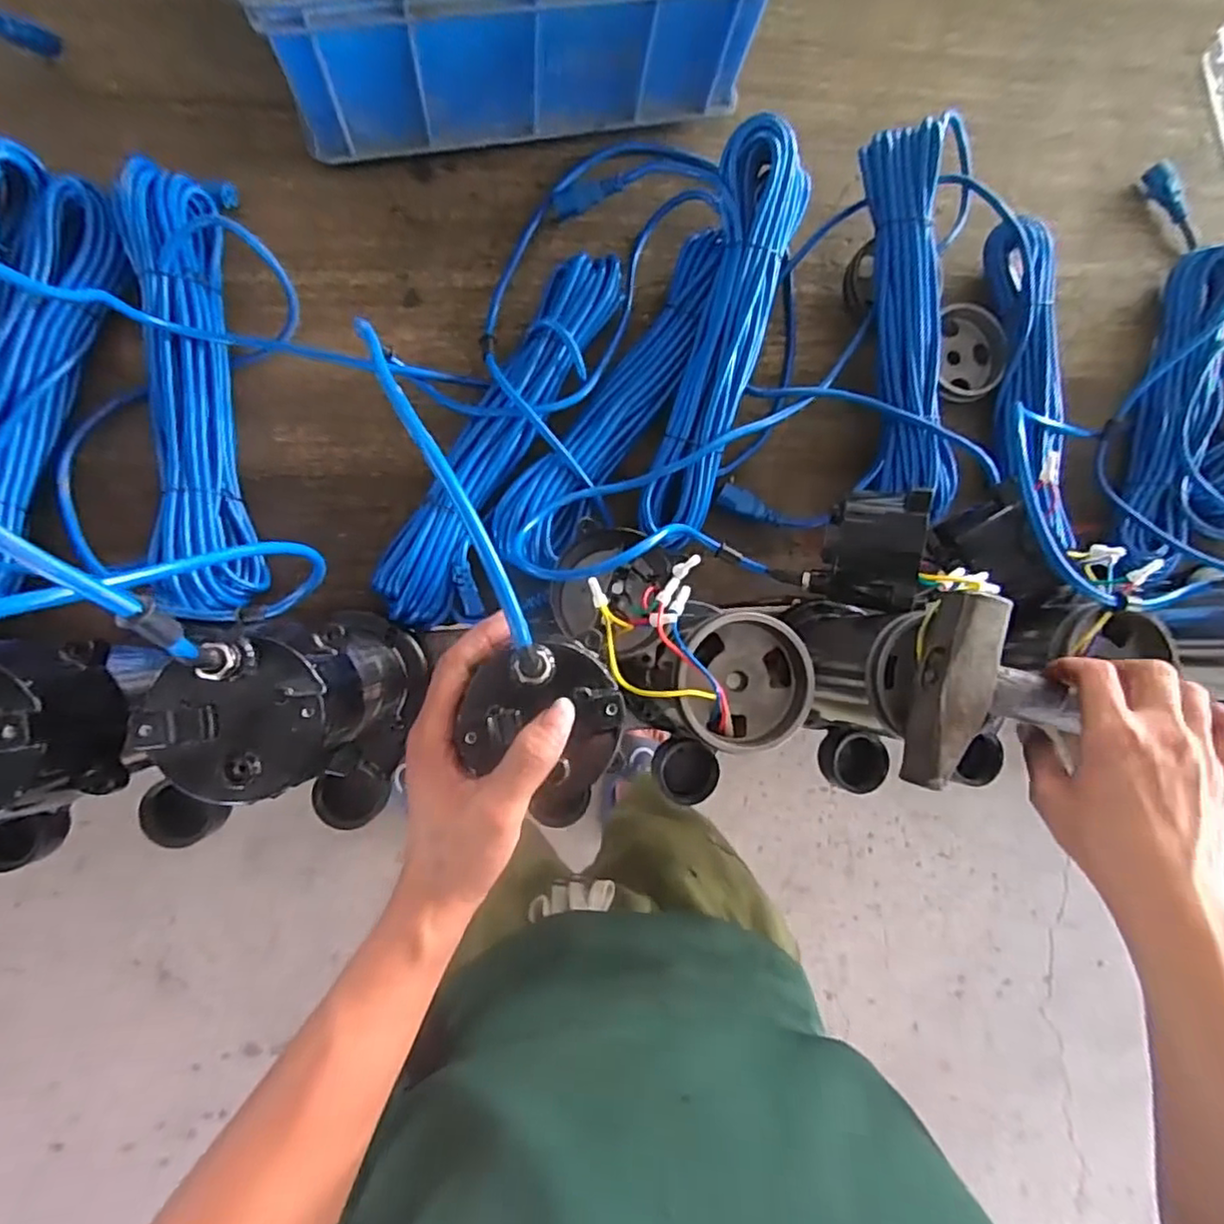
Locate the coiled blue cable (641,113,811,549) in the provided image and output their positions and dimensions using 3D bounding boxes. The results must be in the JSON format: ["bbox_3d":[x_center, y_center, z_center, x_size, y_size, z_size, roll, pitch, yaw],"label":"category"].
[{"bbox_3d":[0.092,-0.233,0.538,0.079,0.047,0.323,15,96,-6],"label":"coiled blue cable"}]

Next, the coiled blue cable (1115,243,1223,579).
[{"bbox_3d":[0.561,-0.204,0.624,0.072,0.059,0.325,22,84,-6],"label":"coiled blue cable"}]

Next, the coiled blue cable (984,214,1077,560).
[{"bbox_3d":[0.393,-0.212,0.606,0.048,0.059,0.307,-4,87,-8],"label":"coiled blue cable"}]

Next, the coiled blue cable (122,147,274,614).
[{"bbox_3d":[-0.331,-0.169,0.503,0.072,0.066,0.348,-6,86,-8],"label":"coiled blue cable"}]

